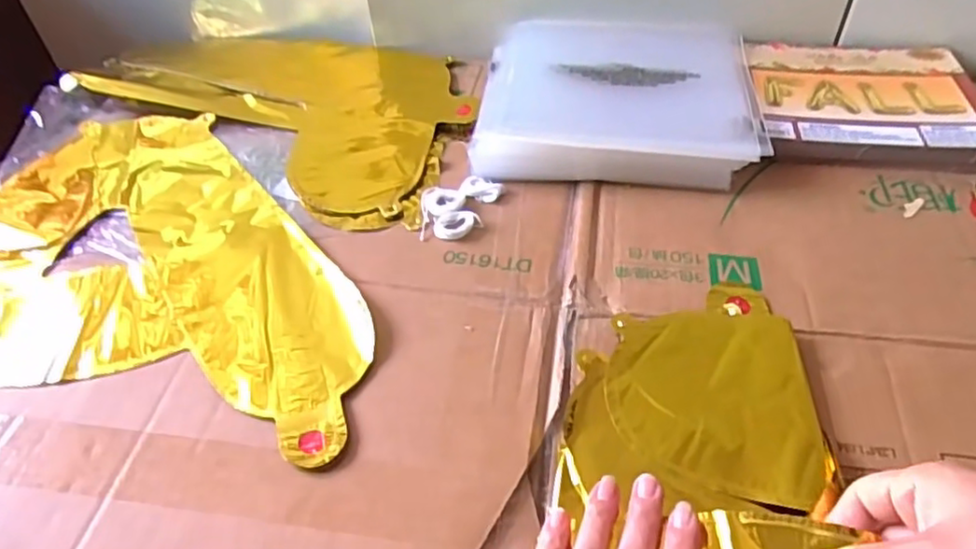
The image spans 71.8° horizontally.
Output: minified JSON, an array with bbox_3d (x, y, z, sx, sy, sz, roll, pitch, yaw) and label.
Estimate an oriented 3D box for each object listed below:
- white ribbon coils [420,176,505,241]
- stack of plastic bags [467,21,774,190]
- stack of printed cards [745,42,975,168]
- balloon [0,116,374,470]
[{"bbox_3d":[-0.020,-0.053,0.530,0.064,0.005,0.066,-2,46,2],"label":"white ribbon coils"},{"bbox_3d":[0.113,-0.164,0.594,0.226,0.029,0.227,5,47,8],"label":"stack of plastic bags"},{"bbox_3d":[0.319,-0.153,0.579,0.176,0.020,0.173,3,47,7],"label":"stack of printed cards"},{"bbox_3d":[-0.275,-0.007,0.505,0.383,0.034,0.345,-4,46,0],"label":"balloon"}]

